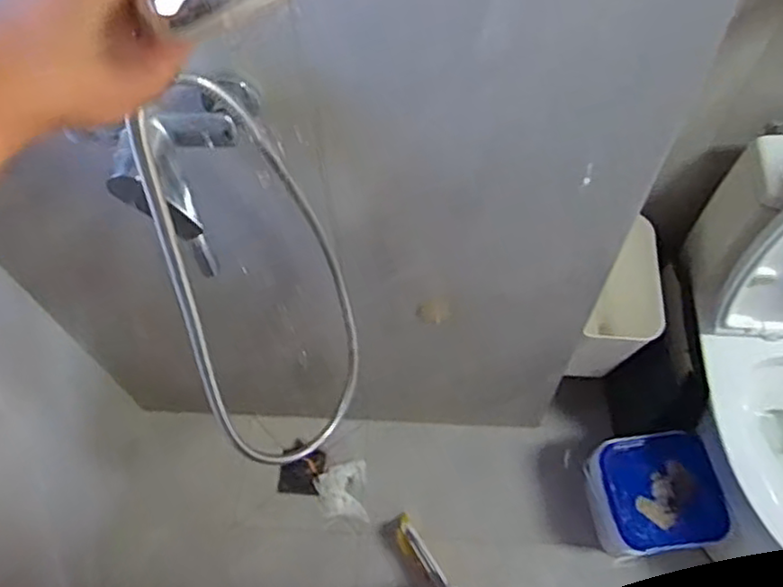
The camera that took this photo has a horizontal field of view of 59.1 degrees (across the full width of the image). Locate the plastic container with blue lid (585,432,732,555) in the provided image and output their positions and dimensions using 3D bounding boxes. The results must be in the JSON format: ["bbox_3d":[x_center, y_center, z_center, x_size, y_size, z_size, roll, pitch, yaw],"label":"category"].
[{"bbox_3d":[0.487,0.394,1.319,0.216,0.196,0.204,-7,61,-1],"label":"plastic container with blue lid"}]

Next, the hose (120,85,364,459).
[{"bbox_3d":[-0.133,-0.009,0.754,0.131,0.563,0.252,3,61,4],"label":"hose"}]

